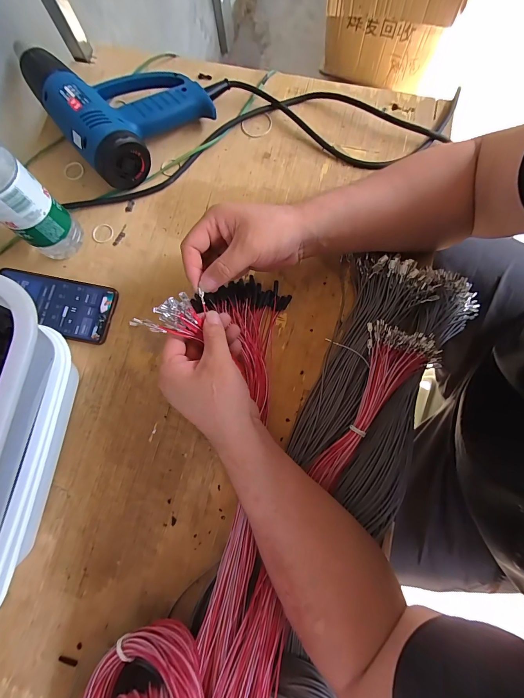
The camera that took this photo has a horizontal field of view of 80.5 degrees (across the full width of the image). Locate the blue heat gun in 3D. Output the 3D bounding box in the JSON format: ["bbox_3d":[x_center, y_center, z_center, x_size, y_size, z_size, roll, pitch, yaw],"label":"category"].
[{"bbox_3d":[-0.202,-0.351,0.430,0.181,0.073,0.204,-43,82,-6],"label":"blue heat gun"}]

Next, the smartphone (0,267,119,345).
[{"bbox_3d":[-0.271,-0.058,0.408,0.152,0.009,0.076,12,80,3],"label":"smartphone"}]

